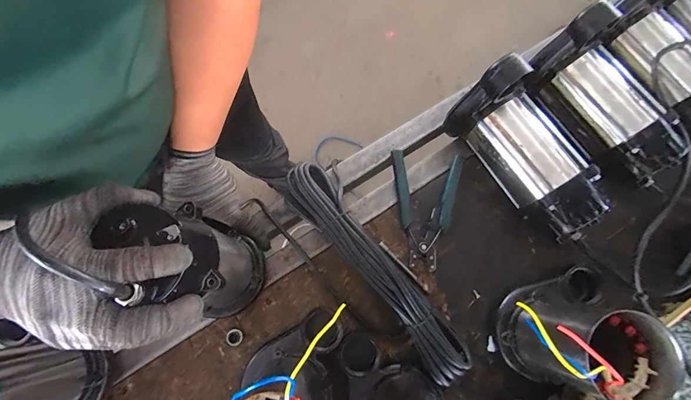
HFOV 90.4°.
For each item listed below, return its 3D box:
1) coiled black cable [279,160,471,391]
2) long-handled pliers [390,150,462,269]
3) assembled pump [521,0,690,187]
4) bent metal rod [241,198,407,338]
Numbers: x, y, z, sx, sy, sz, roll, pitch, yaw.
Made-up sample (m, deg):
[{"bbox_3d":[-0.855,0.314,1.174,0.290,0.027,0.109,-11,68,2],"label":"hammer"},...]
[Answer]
[{"bbox_3d":[0.034,0.090,0.479,0.081,0.049,0.352,-35,80,-8],"label":"coiled black cable"},{"bbox_3d":[0.125,0.013,0.521,0.103,0.014,0.173,2,77,-1],"label":"long-handled pliers"},{"bbox_3d":[0.384,-0.146,0.487,0.096,0.134,0.235,-39,81,-9],"label":"assembled pump"},{"bbox_3d":[-0.040,0.097,0.491,0.293,0.021,0.034,40,80,7],"label":"bent metal rod"}]

